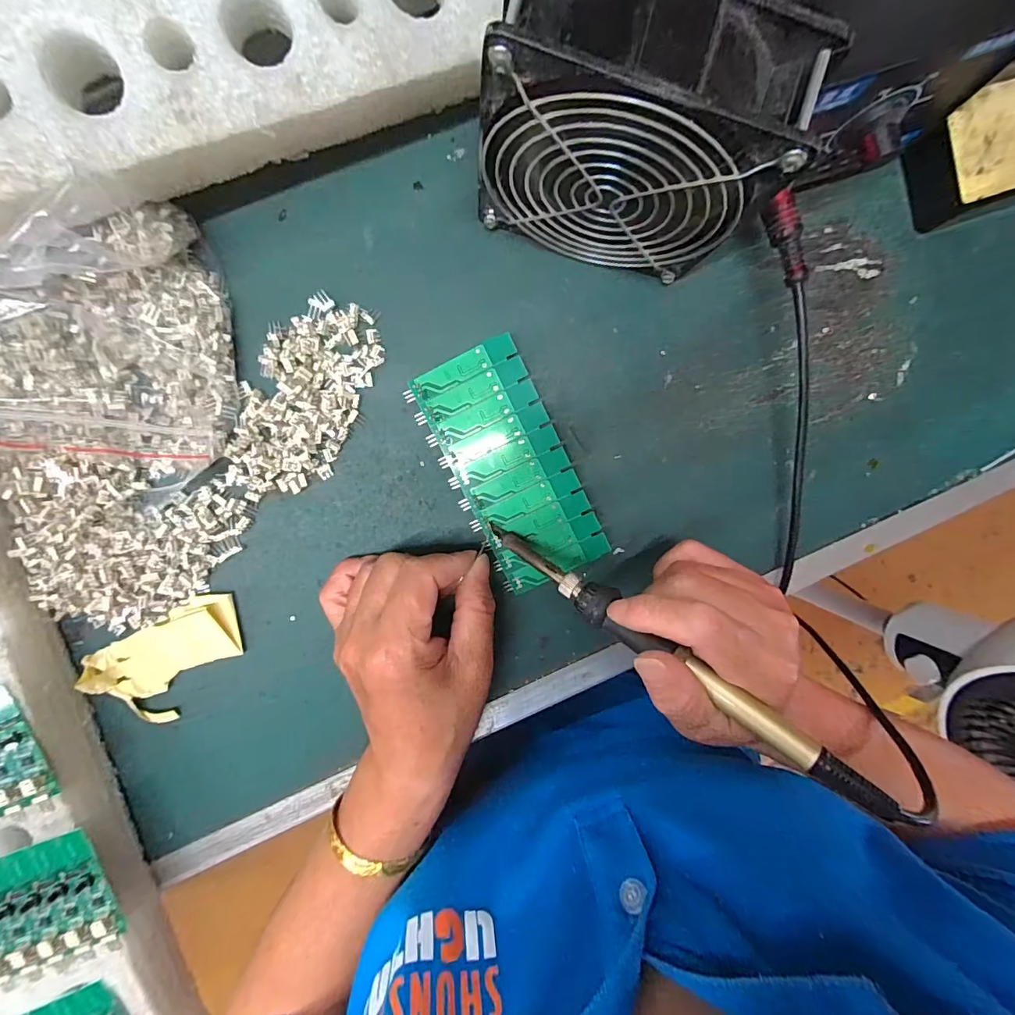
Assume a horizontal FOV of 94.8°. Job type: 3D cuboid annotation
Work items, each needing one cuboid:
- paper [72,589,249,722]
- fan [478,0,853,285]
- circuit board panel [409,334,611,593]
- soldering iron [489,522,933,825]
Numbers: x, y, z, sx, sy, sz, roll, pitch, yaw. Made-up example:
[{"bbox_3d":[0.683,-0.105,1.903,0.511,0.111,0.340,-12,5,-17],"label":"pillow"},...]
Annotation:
[{"bbox_3d":[-0.186,0.087,0.263,0.077,0.022,0.052,-30,99,-1],"label":"paper"},{"bbox_3d":[0.047,-0.155,0.207,0.121,0.117,0.048,14,95,-7],"label":"fan"},{"bbox_3d":[0.003,-0.022,0.270,0.064,0.009,0.137,-27,97,-2],"label":"circuit board panel"},{"bbox_3d":[0.069,0.063,0.222,0.205,0.014,0.017,33,93,27],"label":"soldering iron"}]

